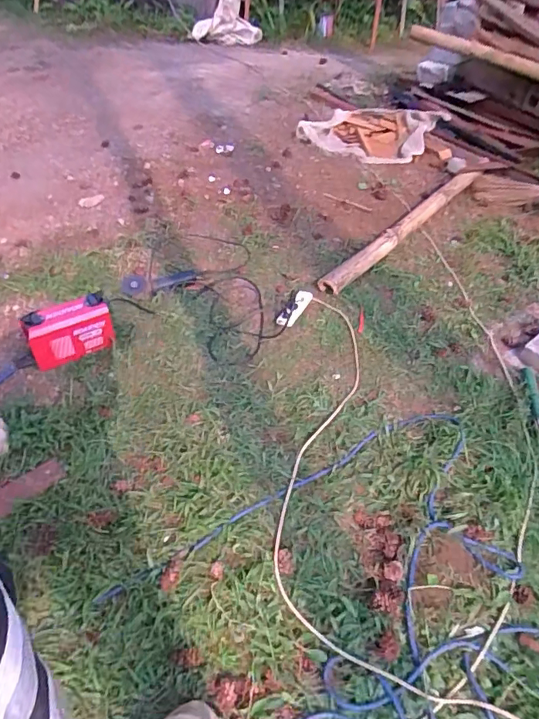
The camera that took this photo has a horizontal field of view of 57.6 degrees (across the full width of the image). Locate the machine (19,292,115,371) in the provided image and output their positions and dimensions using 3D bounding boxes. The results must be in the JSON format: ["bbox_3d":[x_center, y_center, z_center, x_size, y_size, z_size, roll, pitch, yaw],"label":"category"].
[{"bbox_3d":[-0.667,-0.103,1.636,0.271,0.157,0.114,-21,49,-21],"label":"machine"}]

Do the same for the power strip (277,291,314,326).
[{"bbox_3d":[0.099,-0.186,1.836,0.063,0.040,0.189,23,49,20],"label":"power strip"}]

